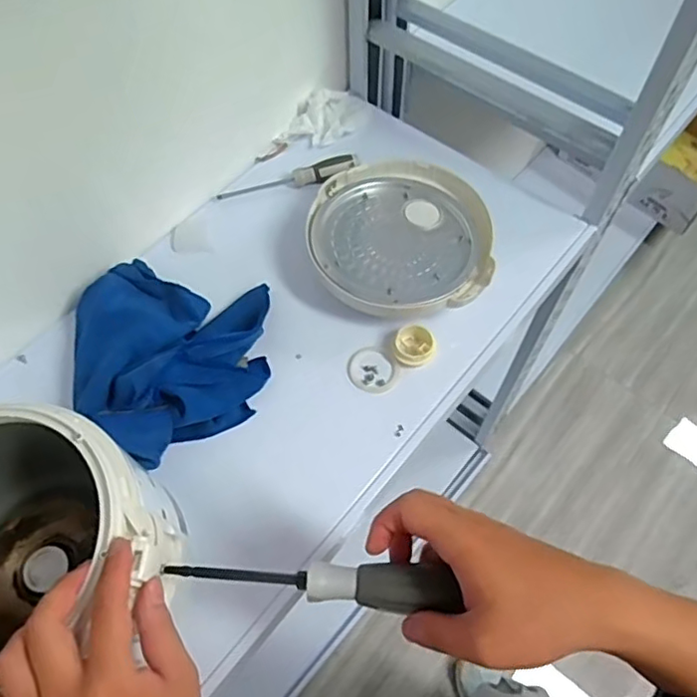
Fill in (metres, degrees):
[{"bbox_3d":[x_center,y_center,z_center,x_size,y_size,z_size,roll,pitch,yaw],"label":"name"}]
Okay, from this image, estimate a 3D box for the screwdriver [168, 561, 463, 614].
[{"bbox_3d":[-0.027,0.148,0.388,0.183,0.035,0.031,1,61,7],"label":"screwdriver"}]

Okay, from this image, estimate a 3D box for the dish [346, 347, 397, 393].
[{"bbox_3d":[0.025,0.023,0.645,0.048,0.007,0.053,-36,66,-17],"label":"dish"}]

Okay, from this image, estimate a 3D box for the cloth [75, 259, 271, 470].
[{"bbox_3d":[-0.186,0.005,0.617,0.200,0.079,0.233,-4,61,-1],"label":"cloth"}]

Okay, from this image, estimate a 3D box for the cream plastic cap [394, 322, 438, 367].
[{"bbox_3d":[0.071,-0.004,0.643,0.043,0.021,0.046,0,61,1],"label":"cream plastic cap"}]

